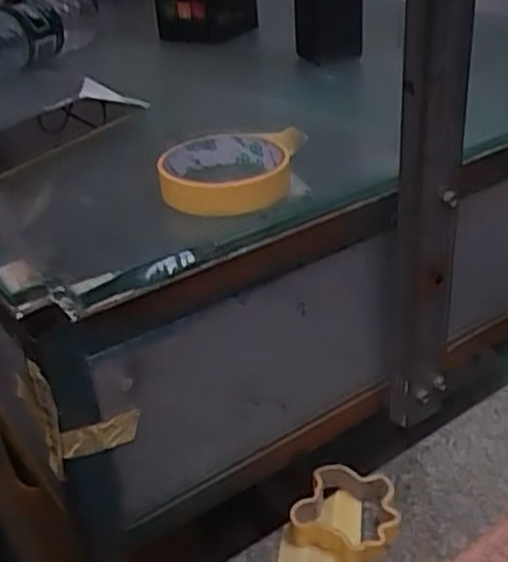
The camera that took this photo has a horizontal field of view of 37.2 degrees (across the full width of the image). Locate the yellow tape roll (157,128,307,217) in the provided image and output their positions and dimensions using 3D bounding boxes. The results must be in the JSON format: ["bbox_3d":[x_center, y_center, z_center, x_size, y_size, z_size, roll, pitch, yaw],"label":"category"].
[{"bbox_3d":[-0.017,-0.070,0.493,0.086,0.024,0.088,-6,31,3],"label":"yellow tape roll"}]

